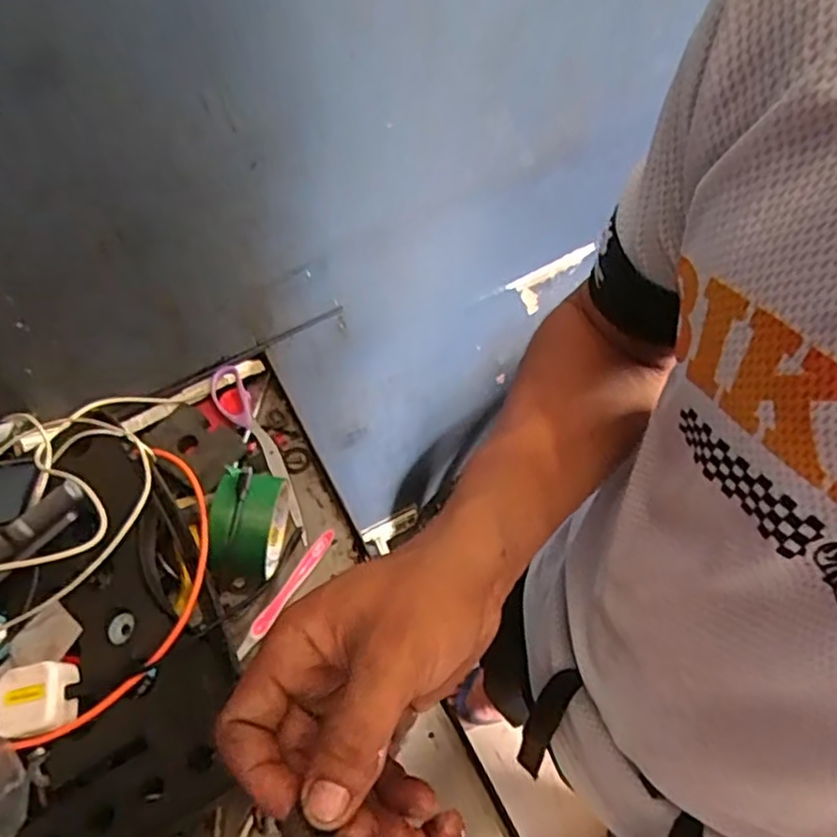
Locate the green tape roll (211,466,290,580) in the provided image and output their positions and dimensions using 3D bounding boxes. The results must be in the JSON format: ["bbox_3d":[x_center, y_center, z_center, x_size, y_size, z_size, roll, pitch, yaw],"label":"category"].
[{"bbox_3d":[-0.137,0.089,0.564,0.046,0.087,0.080,2,57,4],"label":"green tape roll"}]

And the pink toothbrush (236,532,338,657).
[{"bbox_3d":[-0.112,0.148,0.585,0.013,0.008,0.128,27,62,19],"label":"pink toothbrush"}]

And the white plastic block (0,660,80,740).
[{"bbox_3d":[-0.265,0.195,0.470,0.052,0.023,0.044,-11,57,-5],"label":"white plastic block"}]

